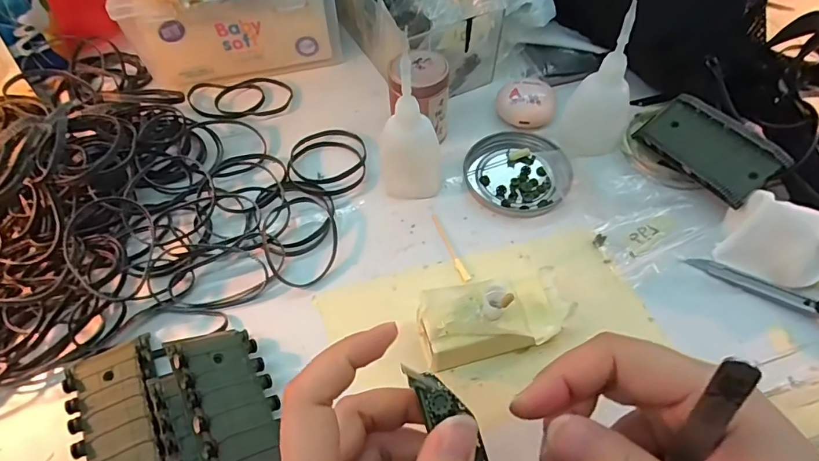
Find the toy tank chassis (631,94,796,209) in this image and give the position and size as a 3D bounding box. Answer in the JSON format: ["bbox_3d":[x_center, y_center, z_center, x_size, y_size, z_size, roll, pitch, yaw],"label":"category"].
[{"bbox_3d":[0.211,-0.060,0.332,0.045,0.017,0.094,-50,49,17],"label":"toy tank chassis"}]

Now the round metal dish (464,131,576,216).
[{"bbox_3d":[0.083,-0.044,0.354,0.076,0.009,0.077,-1,57,1],"label":"round metal dish"}]

